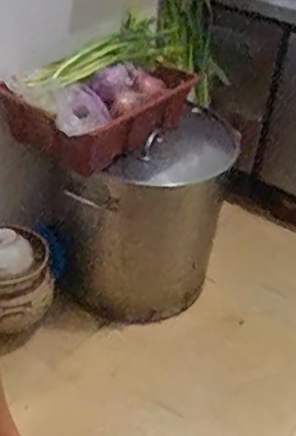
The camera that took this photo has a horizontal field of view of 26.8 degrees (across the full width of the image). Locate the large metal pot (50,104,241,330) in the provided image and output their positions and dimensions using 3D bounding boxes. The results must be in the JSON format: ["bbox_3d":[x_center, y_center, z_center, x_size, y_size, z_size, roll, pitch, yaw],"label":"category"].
[{"bbox_3d":[0.008,-0.014,1.814,0.399,0.520,0.493,14,37,9],"label":"large metal pot"}]

